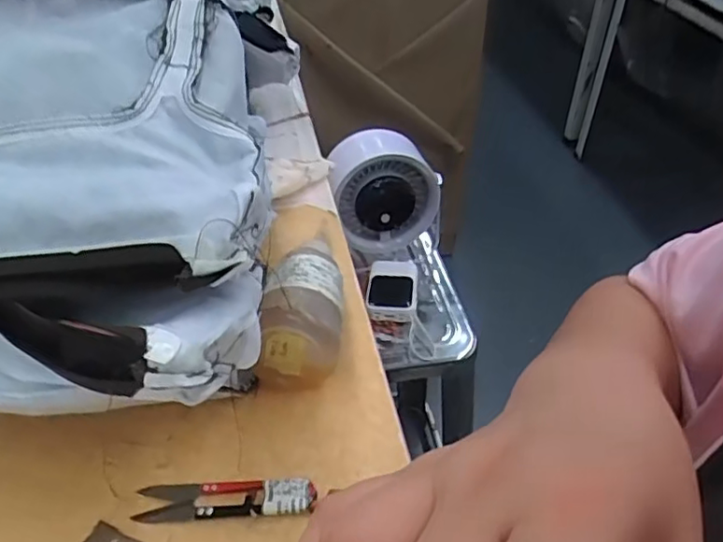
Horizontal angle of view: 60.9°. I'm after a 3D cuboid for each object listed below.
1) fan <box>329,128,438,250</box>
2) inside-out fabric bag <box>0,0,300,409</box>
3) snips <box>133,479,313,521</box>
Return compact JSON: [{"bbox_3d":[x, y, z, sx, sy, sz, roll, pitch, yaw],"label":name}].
[{"bbox_3d":[0.032,-0.104,0.833,0.149,0.139,0.084,-1,40,-1],"label":"fan"},{"bbox_3d":[-0.207,-0.051,0.367,0.335,0.140,0.263,7,60,2],"label":"inside-out fabric bag"},{"bbox_3d":[-0.079,0.130,0.355,0.102,0.014,0.023,0,40,0],"label":"snips"}]

